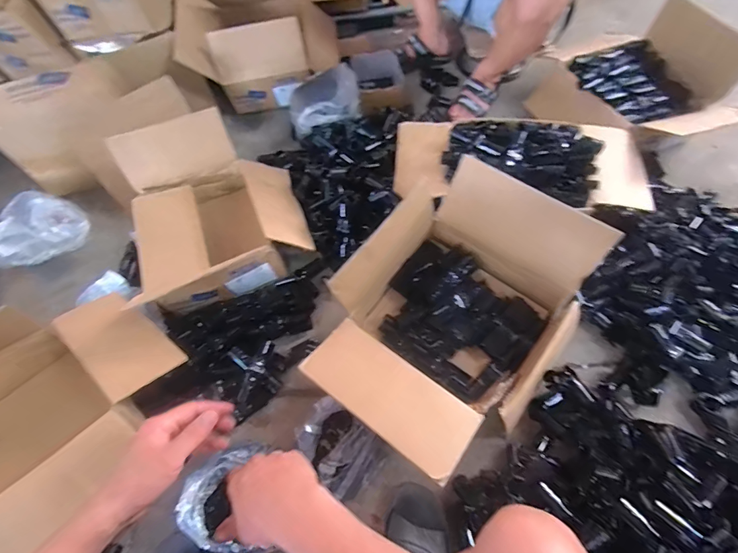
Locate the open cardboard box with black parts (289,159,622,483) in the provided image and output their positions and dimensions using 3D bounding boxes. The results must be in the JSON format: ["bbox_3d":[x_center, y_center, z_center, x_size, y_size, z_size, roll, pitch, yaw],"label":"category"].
[{"bbox_3d":[0.154,0.069,0.713,0.343,0.229,0.485,33,67,21],"label":"open cardboard box with black parts"}]

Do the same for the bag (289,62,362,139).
[{"bbox_3d":[-0.127,-0.501,1.113,0.208,0.069,0.194,-13,59,-4],"label":"bag"}]

